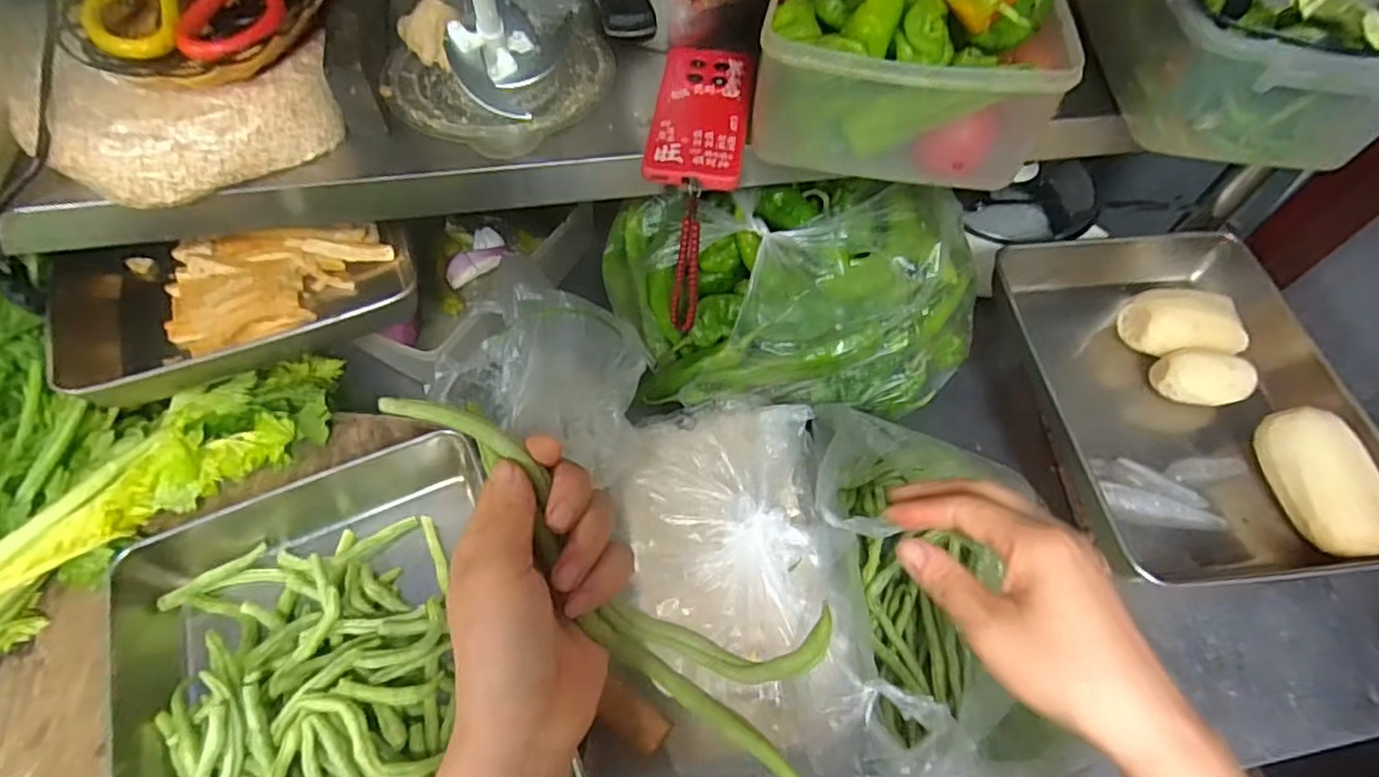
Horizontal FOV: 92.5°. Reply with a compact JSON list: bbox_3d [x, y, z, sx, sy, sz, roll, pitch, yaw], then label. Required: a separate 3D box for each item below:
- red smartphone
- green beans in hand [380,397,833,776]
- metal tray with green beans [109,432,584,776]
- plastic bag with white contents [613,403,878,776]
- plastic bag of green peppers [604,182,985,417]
[{"bbox_3d":[0.010,-0.225,0.537,0.076,0.012,0.163,7,59,1],"label":"red smartphone"},{"bbox_3d":[-0.022,0.082,0.313,0.273,0.037,0.071,44,65,1],"label":"green beans in hand"},{"bbox_3d":[-0.256,0.225,0.475,0.278,0.084,0.376,-21,63,-15],"label":"metal tray with green beans"},{"bbox_3d":[0.039,0.156,0.564,0.187,0.088,0.281,-4,59,-6],"label":"plastic bag with white contents"},{"bbox_3d":[0.108,-0.094,0.644,0.377,0.155,0.195,1,59,-3],"label":"plastic bag of green peppers"}]

